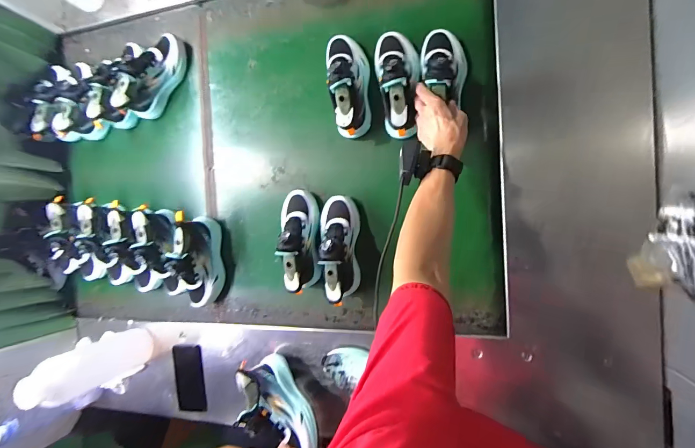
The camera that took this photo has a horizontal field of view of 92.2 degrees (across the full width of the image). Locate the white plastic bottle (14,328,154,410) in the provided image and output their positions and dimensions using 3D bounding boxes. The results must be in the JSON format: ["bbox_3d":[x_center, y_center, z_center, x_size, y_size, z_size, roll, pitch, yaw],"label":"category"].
[{"bbox_3d":[-0.588,0.328,0.766,0.098,0.260,0.126,-29,89,10],"label":"white plastic bottle"}]

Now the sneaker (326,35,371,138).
[{"bbox_3d":[0.003,-0.286,0.684,0.079,0.111,0.212,-10,90,15],"label":"sneaker"}]

